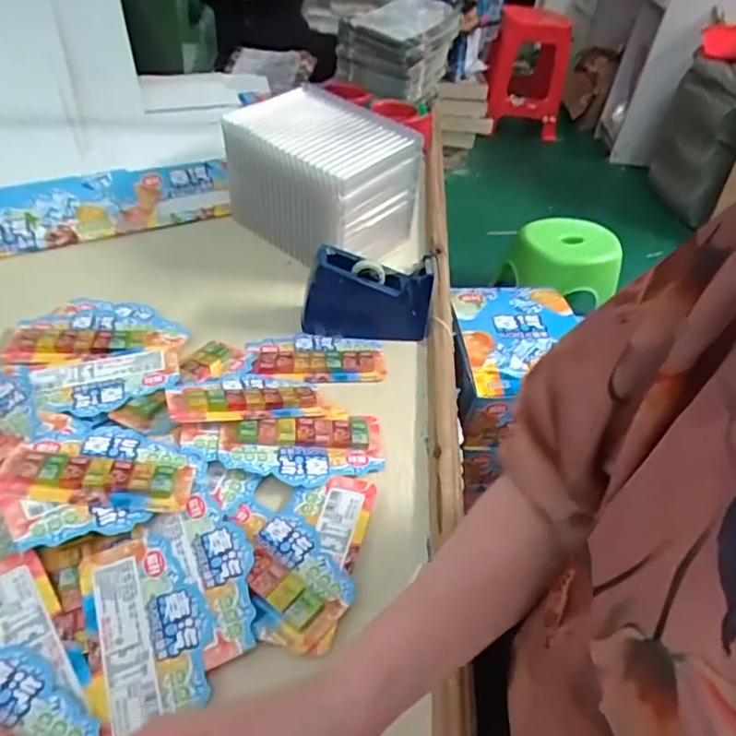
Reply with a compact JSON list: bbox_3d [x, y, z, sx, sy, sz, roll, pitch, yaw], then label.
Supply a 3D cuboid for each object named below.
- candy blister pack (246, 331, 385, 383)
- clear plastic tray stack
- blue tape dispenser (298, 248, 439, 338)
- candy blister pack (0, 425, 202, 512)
[{"bbox_3d":[-0.053,-0.013,0.622,0.139,0.016,0.069,0,45,-8],"label":"candy blister pack"},{"bbox_3d":[-0.056,-0.233,0.741,0.189,0.162,0.154,34,50,24],"label":"clear plastic tray stack"},{"bbox_3d":[0.000,-0.077,0.638,0.136,0.087,0.053,6,44,-2],"label":"blue tape dispenser"},{"bbox_3d":[-0.215,0.078,0.474,0.146,0.022,0.078,6,44,-2],"label":"candy blister pack"}]

